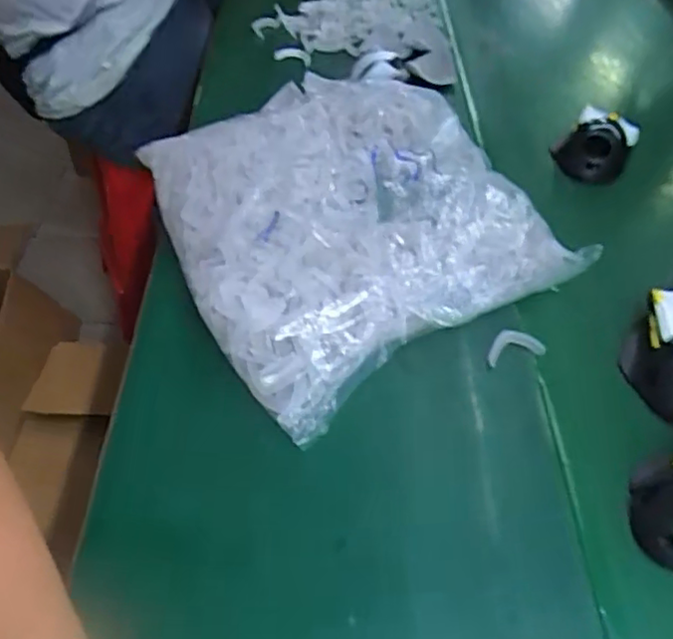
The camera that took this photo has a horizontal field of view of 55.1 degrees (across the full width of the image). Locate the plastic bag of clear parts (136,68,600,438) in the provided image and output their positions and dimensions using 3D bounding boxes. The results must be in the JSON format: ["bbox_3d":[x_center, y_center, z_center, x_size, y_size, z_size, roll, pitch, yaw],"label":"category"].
[{"bbox_3d":[0.002,-0.109,0.561,0.299,0.062,0.352,-24,53,-22],"label":"plastic bag of clear parts"}]

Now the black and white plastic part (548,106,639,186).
[{"bbox_3d":[0.267,-0.182,0.668,0.072,0.048,0.085,22,51,17],"label":"black and white plastic part"}]

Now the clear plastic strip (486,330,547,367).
[{"bbox_3d":[0.131,0.019,0.478,0.047,0.004,0.023,-11,74,-16],"label":"clear plastic strip"}]

